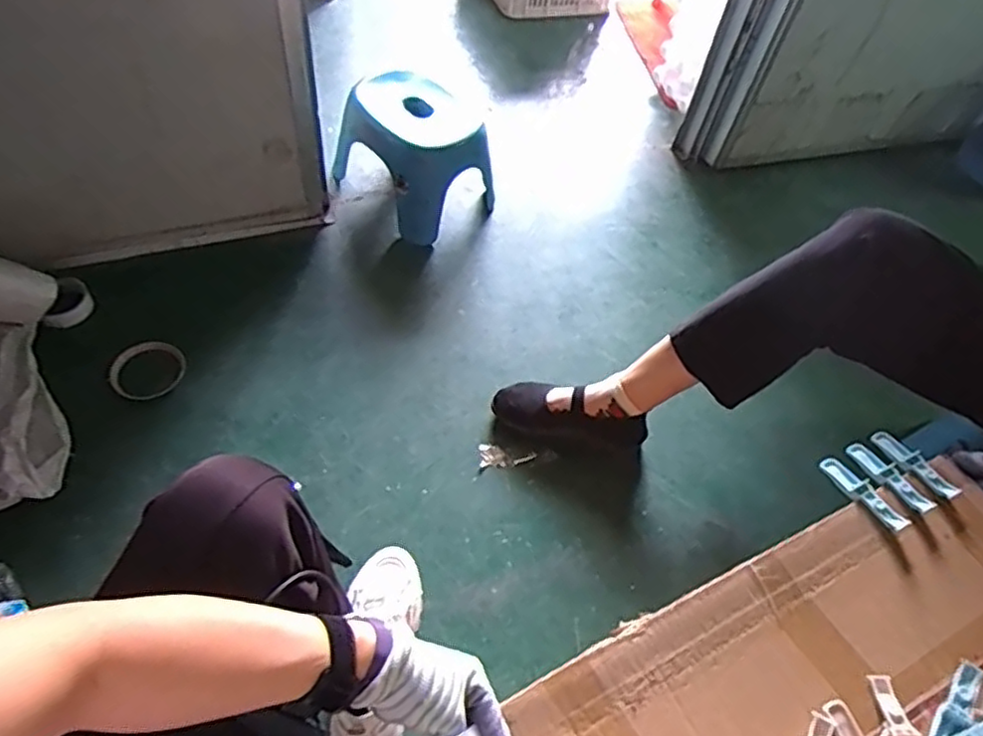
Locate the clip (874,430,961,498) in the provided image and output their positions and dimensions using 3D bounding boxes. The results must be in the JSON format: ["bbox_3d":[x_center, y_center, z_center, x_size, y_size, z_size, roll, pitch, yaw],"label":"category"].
[{"bbox_3d":[0.436,0.100,0.698,0.031,0.014,0.092,-19,43,-17],"label":"clip"}]

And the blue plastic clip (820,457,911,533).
[{"bbox_3d":[0.371,0.125,0.675,0.024,0.016,0.092,-22,47,-19],"label":"blue plastic clip"}]

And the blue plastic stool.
[{"bbox_3d":[-0.135,-0.376,1.204,0.207,0.218,0.216,-32,64,-26],"label":"blue plastic stool"}]

